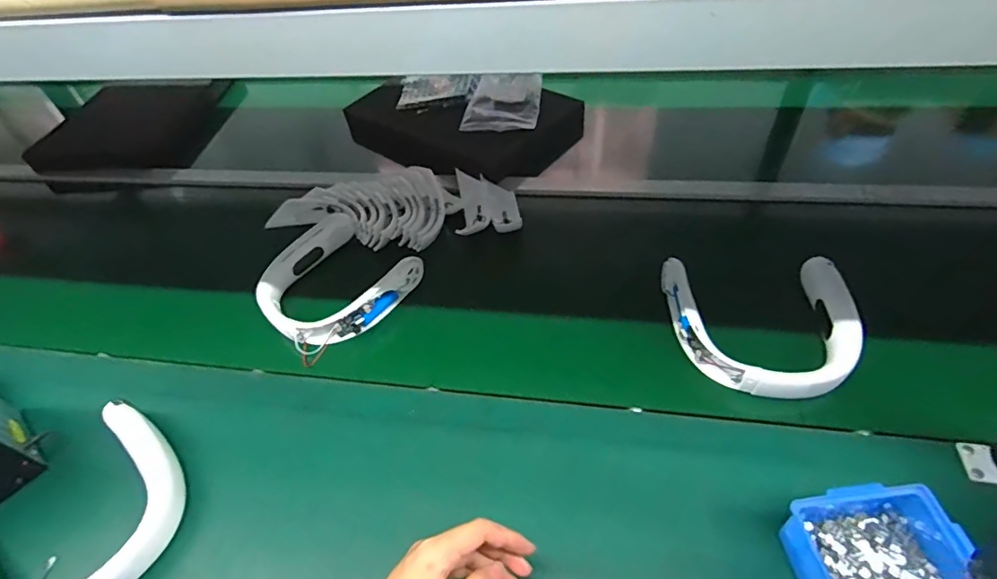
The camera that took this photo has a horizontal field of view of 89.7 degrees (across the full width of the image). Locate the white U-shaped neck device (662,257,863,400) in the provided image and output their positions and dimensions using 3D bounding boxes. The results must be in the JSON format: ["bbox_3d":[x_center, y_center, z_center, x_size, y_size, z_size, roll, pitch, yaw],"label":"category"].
[{"bbox_3d":[0.328,0.041,0.626,0.206,0.043,0.191,-1,49,4],"label":"white U-shaped neck device"}]

